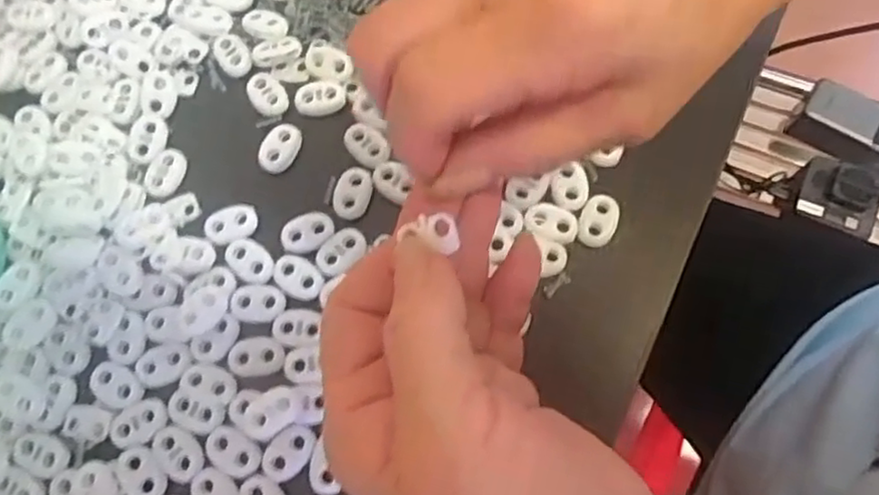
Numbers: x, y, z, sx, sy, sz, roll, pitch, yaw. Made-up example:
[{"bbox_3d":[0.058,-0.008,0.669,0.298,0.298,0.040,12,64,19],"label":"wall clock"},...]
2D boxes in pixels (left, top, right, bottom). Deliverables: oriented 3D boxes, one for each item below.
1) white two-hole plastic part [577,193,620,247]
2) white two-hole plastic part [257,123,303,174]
[{"bbox_3d":[0.066,-0.012,0.277,0.015,0.004,0.022,15,74,5],"label":"white two-hole plastic part"},{"bbox_3d":[-0.071,-0.044,0.297,0.015,0.004,0.023,20,74,7],"label":"white two-hole plastic part"}]

